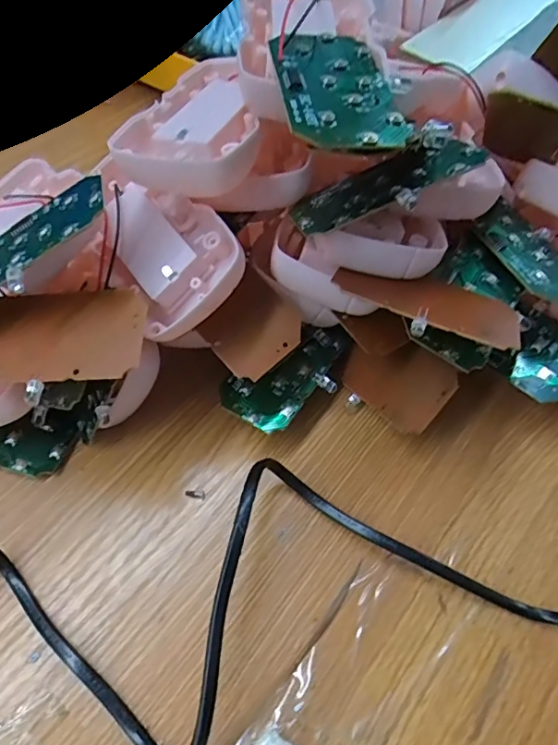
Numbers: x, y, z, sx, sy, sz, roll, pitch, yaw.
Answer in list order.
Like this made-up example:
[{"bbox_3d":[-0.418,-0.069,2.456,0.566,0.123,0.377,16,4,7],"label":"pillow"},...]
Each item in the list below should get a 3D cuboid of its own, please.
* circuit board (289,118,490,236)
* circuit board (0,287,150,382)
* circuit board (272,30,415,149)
[{"bbox_3d":[0.041,-0.075,0.199,0.075,0.009,0.039,-25,40,-2],"label":"circuit board"},{"bbox_3d":[-0.086,-0.014,0.194,0.072,0.011,0.038,2,57,-2],"label":"circuit board"},{"bbox_3d":[0.019,-0.098,0.176,0.038,0.004,0.074,-5,57,-7],"label":"circuit board"}]

